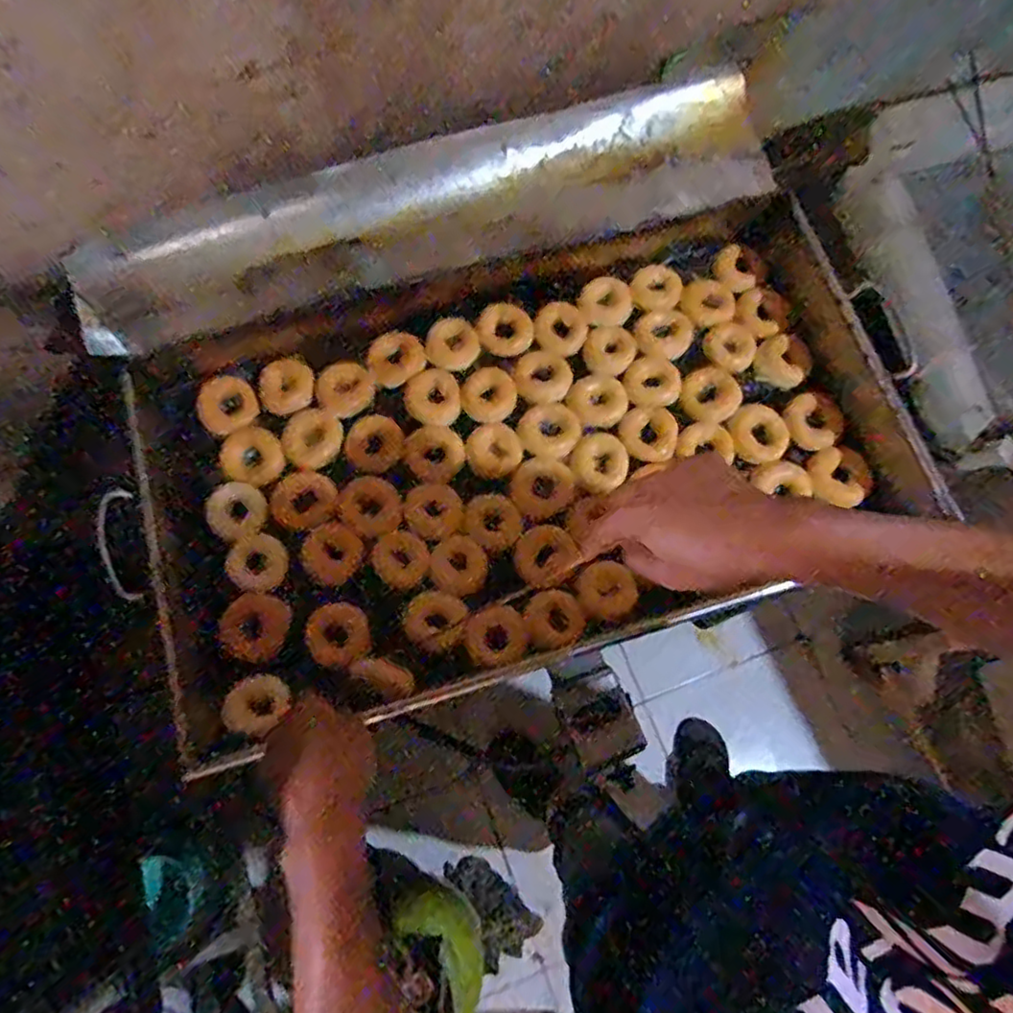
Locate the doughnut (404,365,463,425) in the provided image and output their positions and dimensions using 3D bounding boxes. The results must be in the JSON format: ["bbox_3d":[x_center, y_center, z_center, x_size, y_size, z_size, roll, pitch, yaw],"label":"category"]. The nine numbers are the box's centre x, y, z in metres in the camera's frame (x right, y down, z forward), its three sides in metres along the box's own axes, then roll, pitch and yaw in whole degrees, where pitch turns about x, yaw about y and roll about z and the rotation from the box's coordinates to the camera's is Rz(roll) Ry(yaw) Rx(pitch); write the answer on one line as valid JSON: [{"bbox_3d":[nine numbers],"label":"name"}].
[{"bbox_3d":[-0.089,-0.139,0.830,0.069,0.018,0.074,0,72,1],"label":"doughnut"}]

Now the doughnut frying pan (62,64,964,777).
[{"bbox_3d":[0.007,-0.135,0.757,0.837,0.165,0.577,-22,73,-6],"label":"doughnut frying pan"}]

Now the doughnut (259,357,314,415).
[{"bbox_3d":[-0.279,-0.152,0.836,0.065,0.023,0.066,-17,72,-5],"label":"doughnut"}]

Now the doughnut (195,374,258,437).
[{"bbox_3d":[-0.343,-0.126,0.810,0.069,0.030,0.063,0,72,1],"label":"doughnut"}]

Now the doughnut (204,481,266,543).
[{"bbox_3d":[-0.319,0.005,0.783,0.068,0.025,0.066,0,72,1],"label":"doughnut"}]

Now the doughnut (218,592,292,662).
[{"bbox_3d":[-0.278,0.131,0.730,0.070,0.028,0.072,0,72,1],"label":"doughnut"}]

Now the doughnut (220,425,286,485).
[{"bbox_3d":[-0.311,-0.062,0.808,0.069,0.021,0.070,0,72,1],"label":"doughnut"}]

